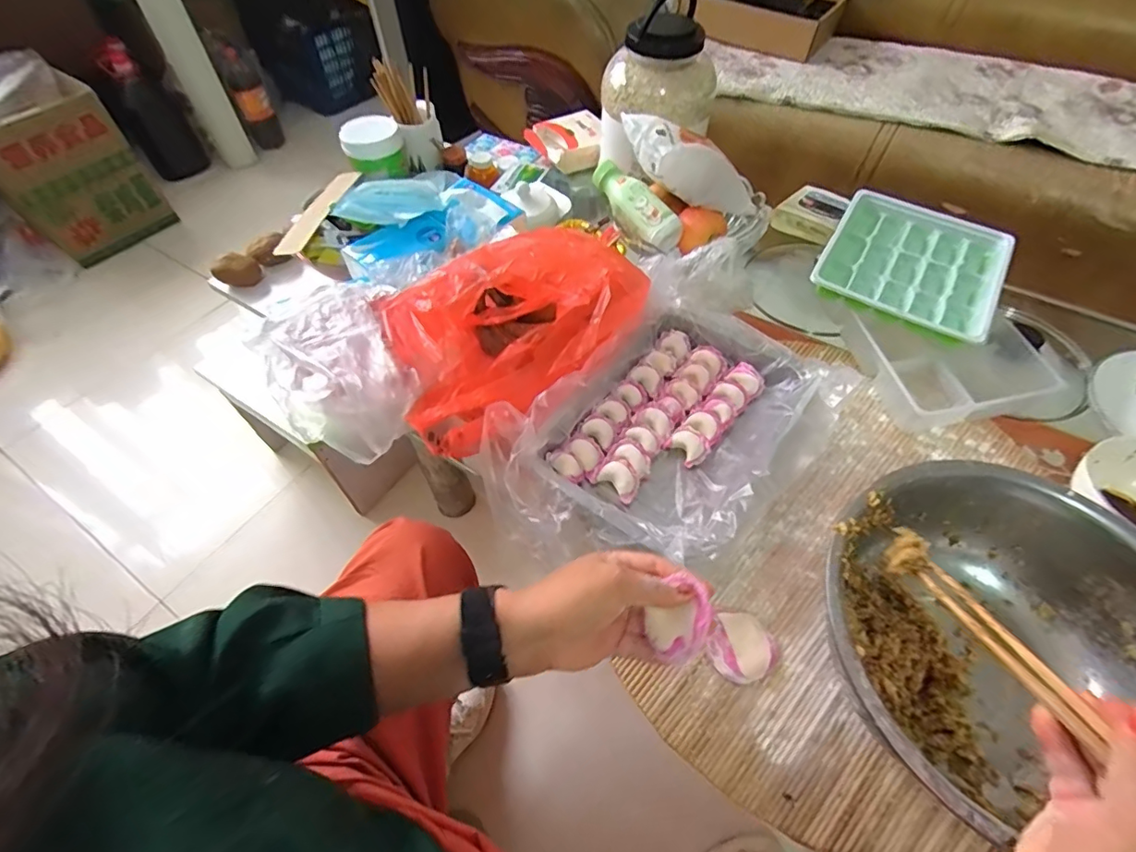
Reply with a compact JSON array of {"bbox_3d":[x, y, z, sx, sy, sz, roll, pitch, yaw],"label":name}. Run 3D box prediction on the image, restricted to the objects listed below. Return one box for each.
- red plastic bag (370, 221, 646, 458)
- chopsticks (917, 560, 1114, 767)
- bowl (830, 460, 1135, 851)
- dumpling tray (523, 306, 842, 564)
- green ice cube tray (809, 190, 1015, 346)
[{"bbox_3d":[-0.078,-0.113,0.604,0.215,0.100,0.305,36,63,22],"label":"red plastic bag"},{"bbox_3d":[0.286,0.160,0.300,0.017,0.015,0.208,-10,32,-6],"label":"chopsticks"},{"bbox_3d":[0.336,0.178,0.428,0.274,0.114,0.271,0,56,1],"label":"bowl"},{"bbox_3d":[0.125,-0.001,0.582,0.224,0.056,0.305,34,62,22],"label":"dumpling tray"},{"bbox_3d":[0.430,-0.204,0.659,0.193,0.039,0.199,28,60,18],"label":"green ice cube tray"}]

